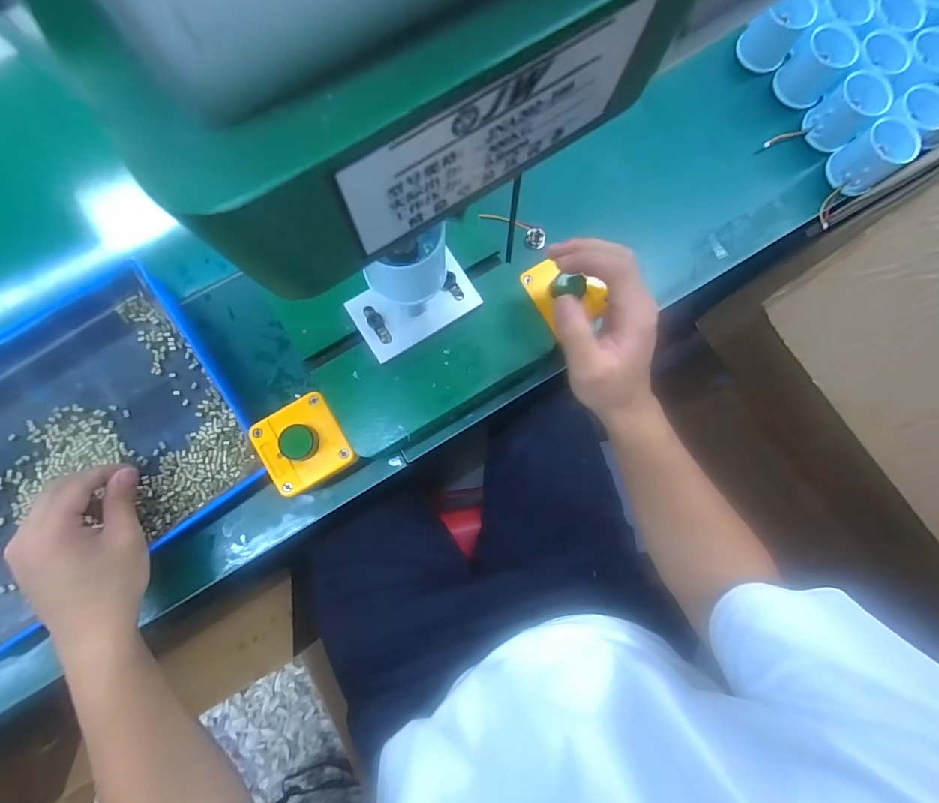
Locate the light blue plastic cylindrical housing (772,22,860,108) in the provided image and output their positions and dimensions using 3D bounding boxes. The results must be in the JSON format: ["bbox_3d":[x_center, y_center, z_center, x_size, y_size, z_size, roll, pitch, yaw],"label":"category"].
[{"bbox_3d":[0.374,-0.362,0.472,0.055,0.057,0.058,0,81,-2],"label":"light blue plastic cylindrical housing"}]

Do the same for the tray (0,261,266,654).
[{"bbox_3d":[-0.371,0.045,0.377,0.316,0.043,0.253,-34,83,-7],"label":"tray"}]

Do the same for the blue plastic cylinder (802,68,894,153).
[{"bbox_3d":[0.399,-0.305,0.461,0.059,0.052,0.055,-39,84,-8],"label":"blue plastic cylinder"}]

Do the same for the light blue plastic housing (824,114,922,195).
[{"bbox_3d":[0.419,-0.255,0.452,0.050,0.057,0.052,0,81,-2],"label":"light blue plastic housing"}]

